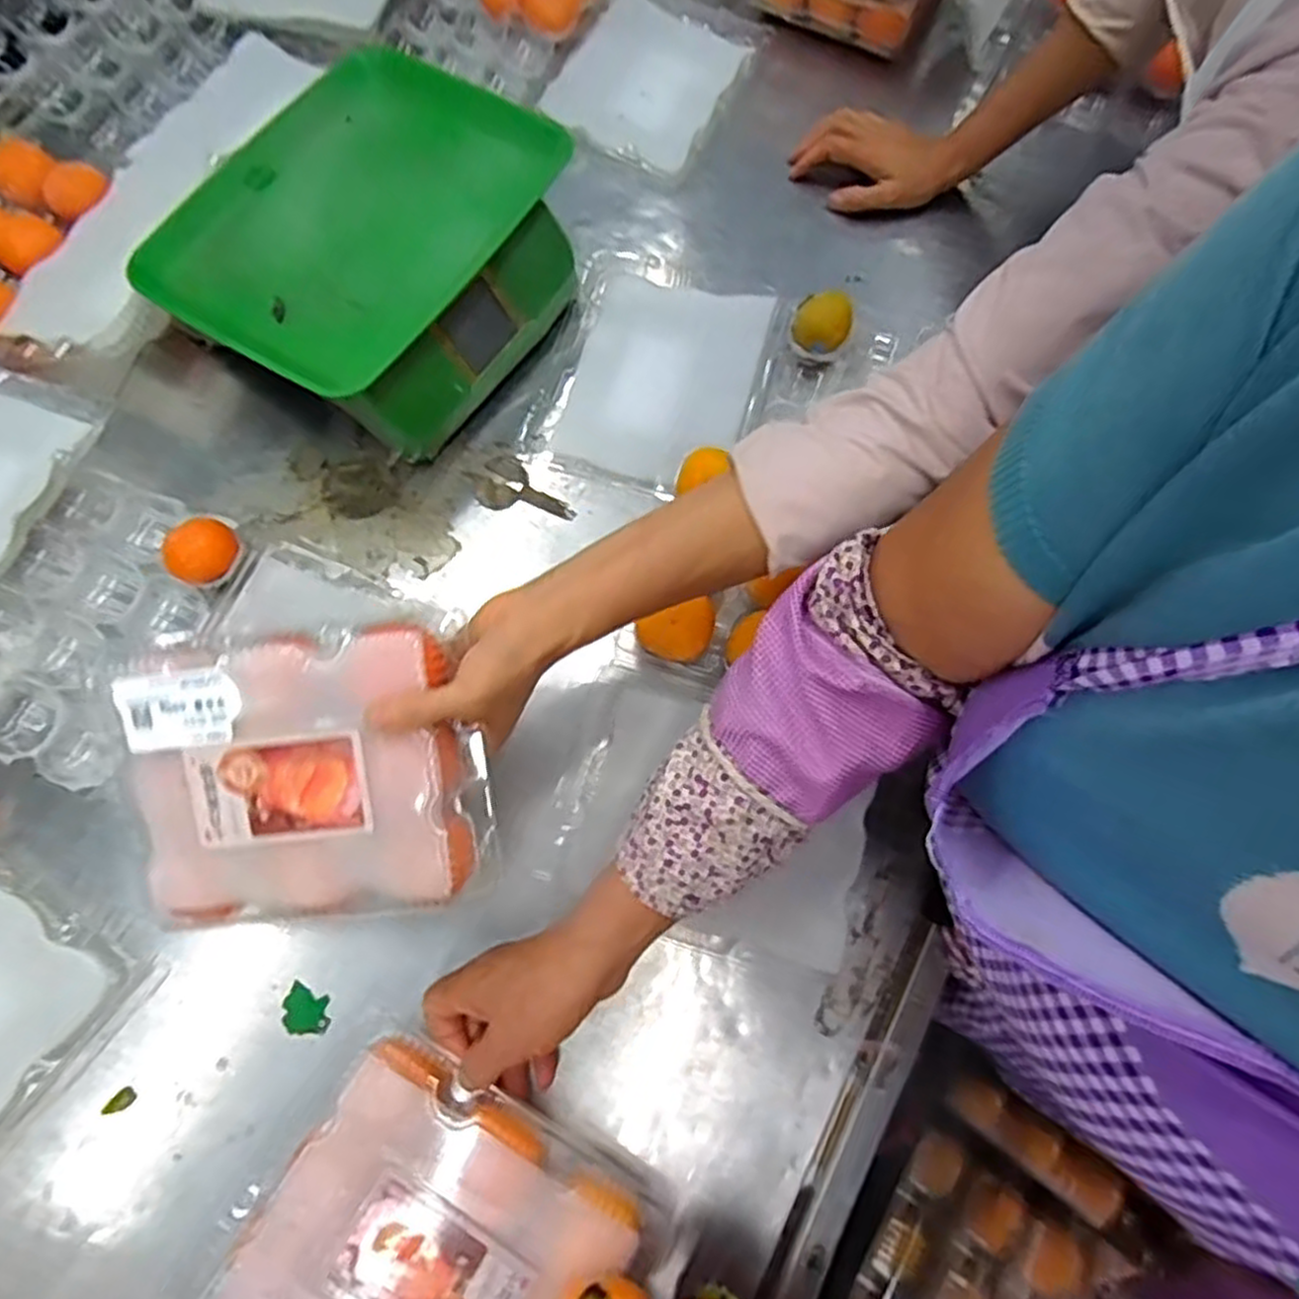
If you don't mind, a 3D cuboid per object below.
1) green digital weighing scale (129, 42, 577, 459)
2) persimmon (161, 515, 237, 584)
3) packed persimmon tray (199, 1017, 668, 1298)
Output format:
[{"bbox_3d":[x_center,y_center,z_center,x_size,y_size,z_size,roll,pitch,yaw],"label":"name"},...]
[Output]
[{"bbox_3d":[-0.213,-0.317,0.621,0.246,0.112,0.301,28,73,9],"label":"green digital weighing scale"},{"bbox_3d":[-0.337,-0.072,0.575,0.051,0.039,0.050,0,71,0],"label":"persimmon"},{"bbox_3d":[-0.119,0.332,0.411,0.191,0.044,0.164,33,74,10],"label":"packed persimmon tray"}]

